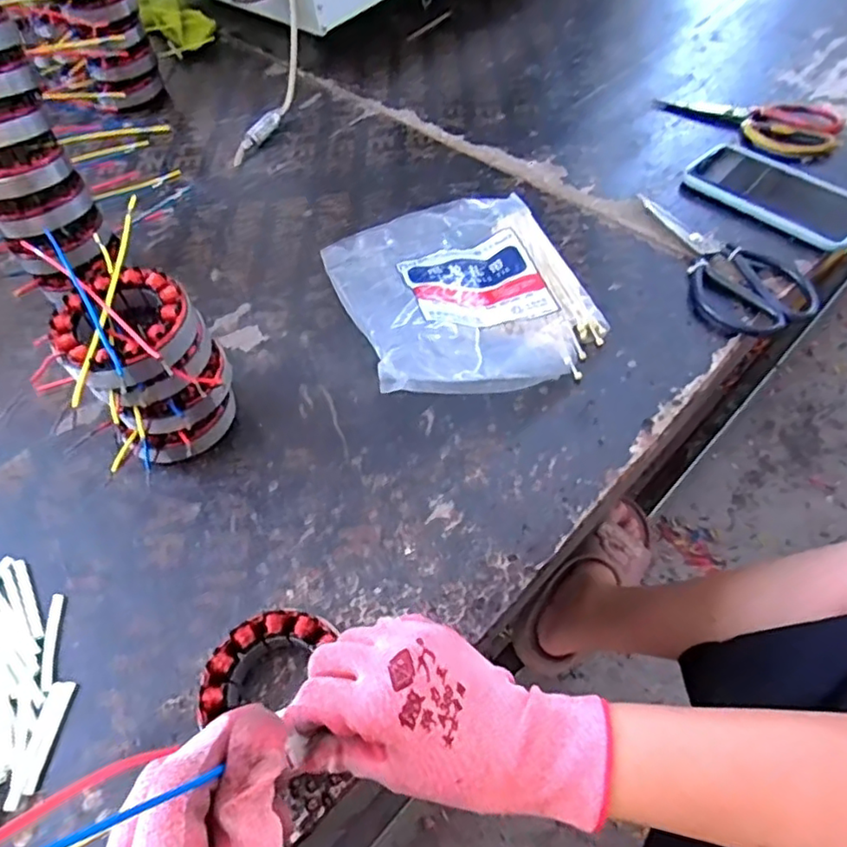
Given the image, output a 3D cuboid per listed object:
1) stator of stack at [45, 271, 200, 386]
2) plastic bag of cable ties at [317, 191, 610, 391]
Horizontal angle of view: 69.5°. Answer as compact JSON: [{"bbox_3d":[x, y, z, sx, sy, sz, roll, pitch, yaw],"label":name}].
[{"bbox_3d":[-0.194,-0.062,0.400,0.085,0.034,0.081,-3,54,3],"label":"stator of stack"},{"bbox_3d":[0.032,-0.127,0.529,0.198,0.060,0.247,-18,55,-8],"label":"plastic bag of cable ties"}]

